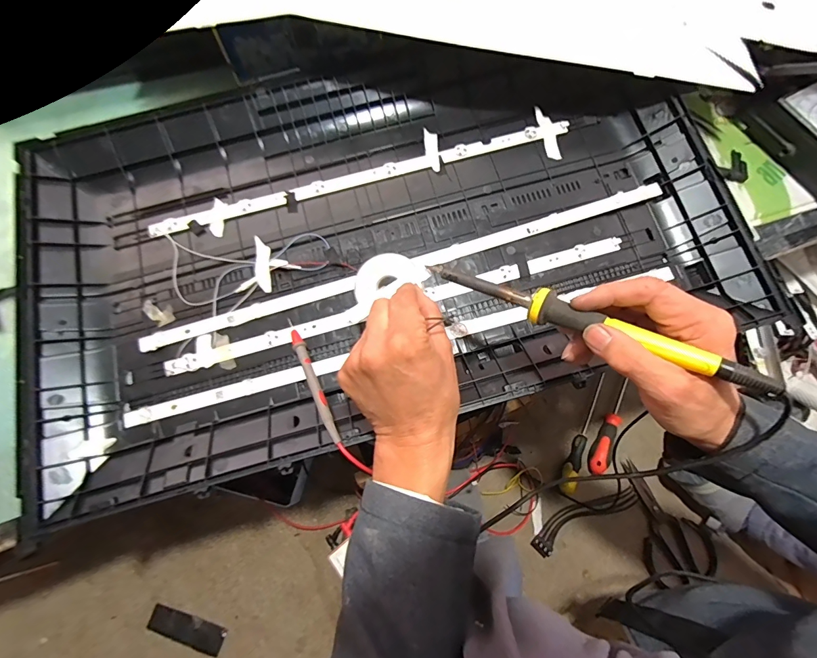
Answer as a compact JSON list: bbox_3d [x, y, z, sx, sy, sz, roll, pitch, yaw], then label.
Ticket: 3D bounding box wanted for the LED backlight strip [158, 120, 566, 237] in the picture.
[{"bbox_3d":[-0.055,-0.178,0.458,0.487,0.010,0.026,-16,72,-3],"label":"LED backlight strip"}]

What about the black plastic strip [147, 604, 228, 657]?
[{"bbox_3d":[-0.326,0.444,0.581,0.114,0.009,0.037,19,66,3],"label":"black plastic strip"}]

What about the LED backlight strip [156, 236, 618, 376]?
[{"bbox_3d":[-0.009,-0.025,0.415,0.490,0.008,0.030,-15,72,-3],"label":"LED backlight strip"}]

